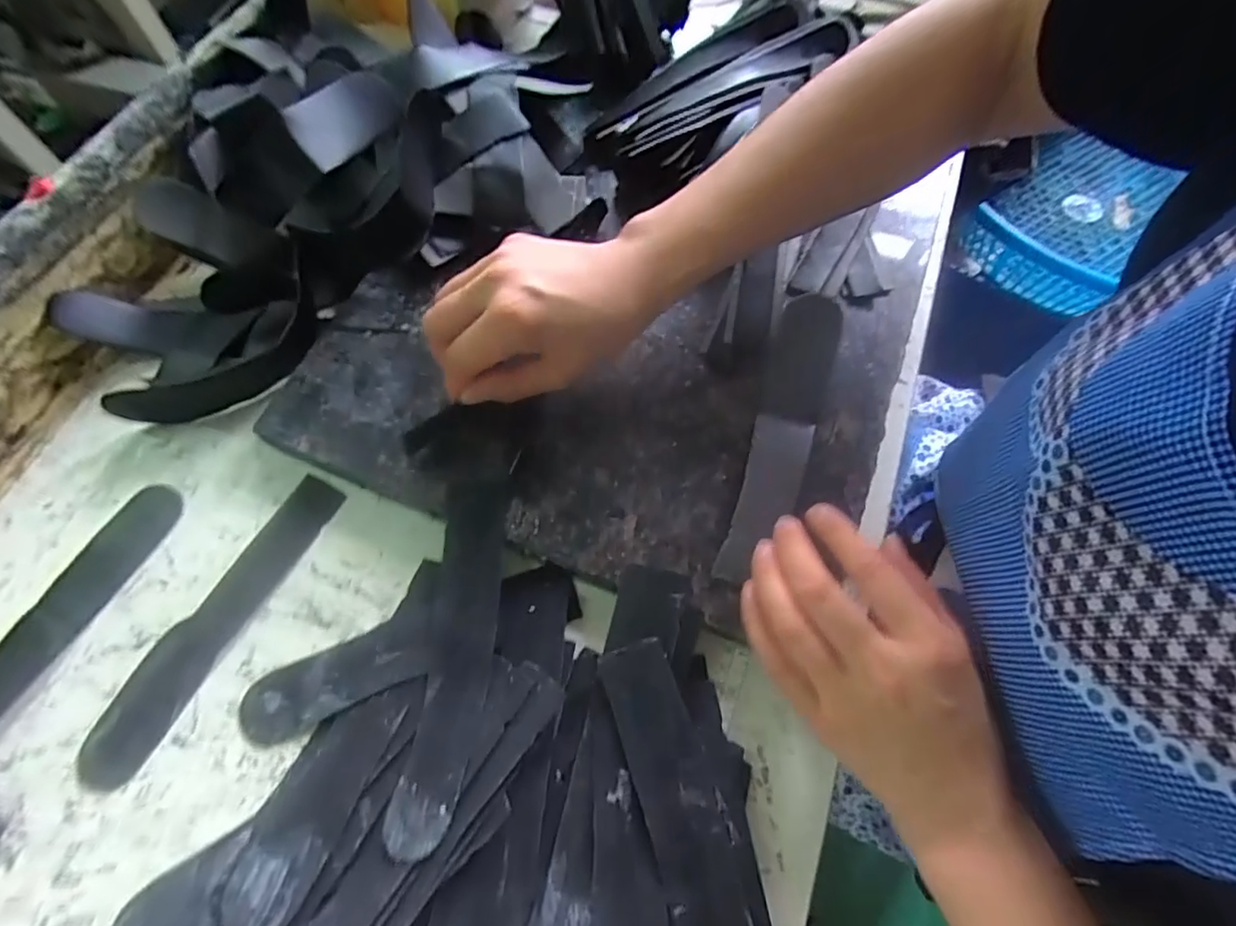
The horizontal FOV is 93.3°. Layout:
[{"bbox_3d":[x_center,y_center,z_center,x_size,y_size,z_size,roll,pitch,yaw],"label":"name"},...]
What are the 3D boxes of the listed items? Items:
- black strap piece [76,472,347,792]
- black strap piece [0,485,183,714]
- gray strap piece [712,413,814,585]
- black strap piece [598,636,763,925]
[{"bbox_3d":[-0.229,0.089,0.334,0.035,0.009,0.184,25,71,11],"label":"black strap piece"},{"bbox_3d":[-0.322,0.088,0.331,0.031,0.015,0.175,26,71,11],"label":"black strap piece"},{"bbox_3d":[0.086,0.019,0.335,0.034,0.011,0.107,18,70,8],"label":"gray strap piece"},{"bbox_3d":[0.036,0.179,0.274,0.041,0.004,0.184,-16,69,-5],"label":"black strap piece"}]

